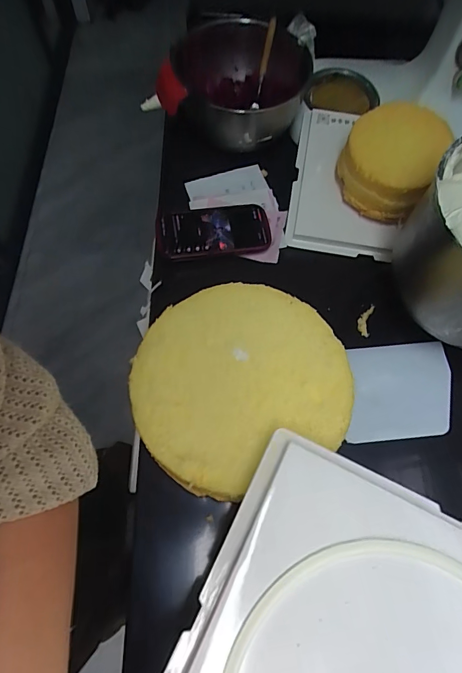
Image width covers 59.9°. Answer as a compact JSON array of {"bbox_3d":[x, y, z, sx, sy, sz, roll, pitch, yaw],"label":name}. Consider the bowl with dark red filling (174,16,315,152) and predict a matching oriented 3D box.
[{"bbox_3d":[0.027,-0.390,0.622,0.170,0.096,0.194,12,68,2],"label":"bowl with dark red filling"}]

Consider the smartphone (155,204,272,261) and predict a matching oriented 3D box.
[{"bbox_3d":[-0.026,-0.157,0.597,0.166,0.018,0.082,-6,68,-5],"label":"smartphone"}]

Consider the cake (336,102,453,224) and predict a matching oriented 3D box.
[{"bbox_3d":[0.220,-0.245,0.564,0.123,0.102,0.113,1,68,-2],"label":"cake"}]

